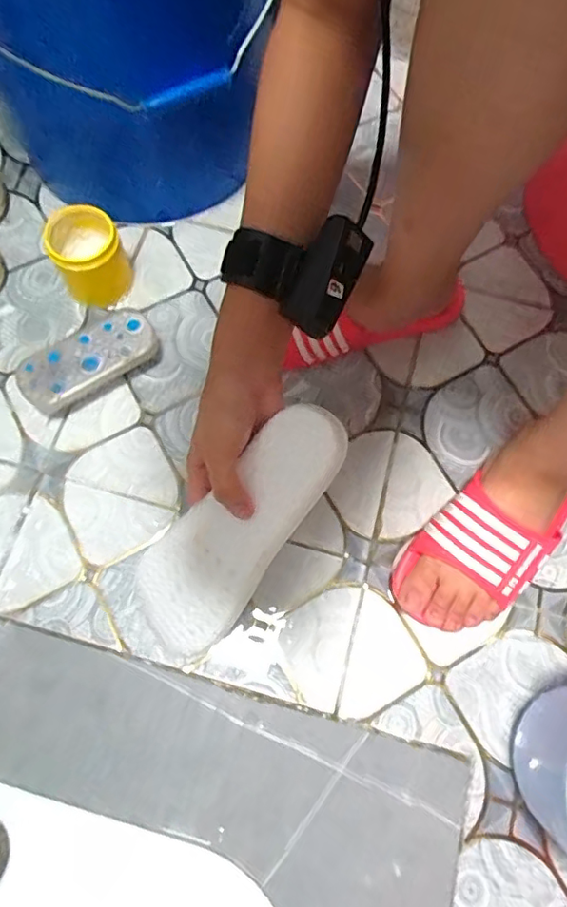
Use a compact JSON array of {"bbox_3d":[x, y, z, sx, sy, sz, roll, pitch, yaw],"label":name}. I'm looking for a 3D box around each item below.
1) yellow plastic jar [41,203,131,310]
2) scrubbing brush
[{"bbox_3d":[-0.186,-0.187,0.523,0.064,0.068,0.068,1,72,-2],"label":"yellow plastic jar"},{"bbox_3d":[-0.180,-0.084,0.503,0.122,0.042,0.057,-34,76,-12],"label":"scrubbing brush"}]

